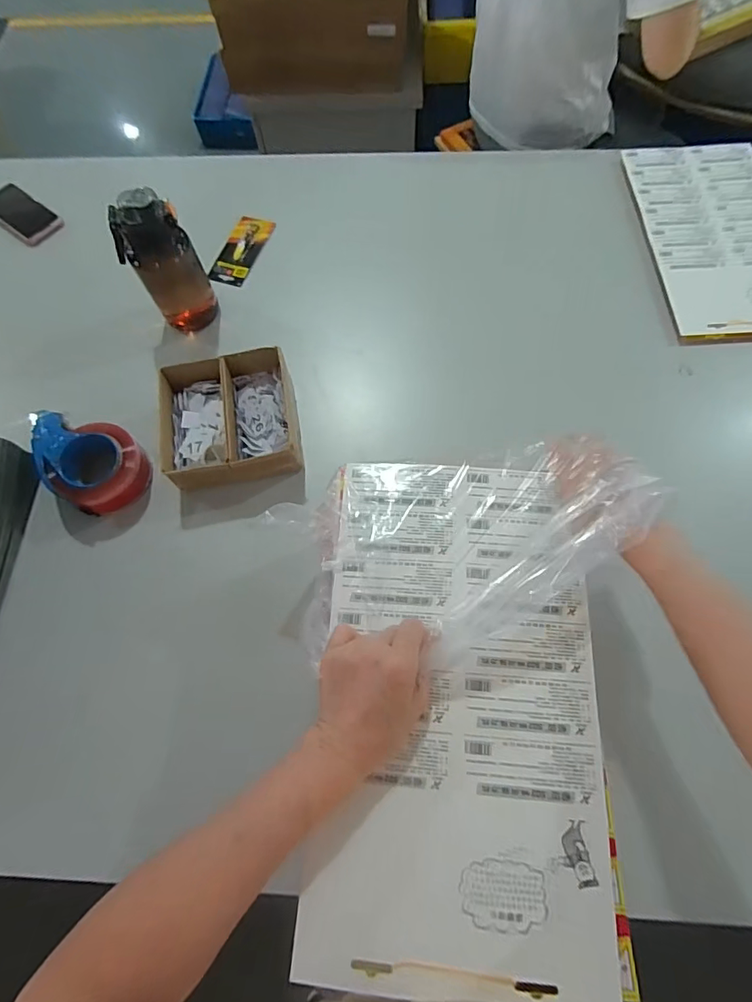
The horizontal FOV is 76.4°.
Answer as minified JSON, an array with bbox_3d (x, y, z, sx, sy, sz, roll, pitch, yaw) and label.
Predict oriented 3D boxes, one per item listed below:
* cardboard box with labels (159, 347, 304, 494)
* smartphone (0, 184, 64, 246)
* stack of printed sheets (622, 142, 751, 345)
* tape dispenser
[{"bbox_3d":[-0.207,-0.117,0.693,0.187,0.066,0.200,-8,69,-1],"label":"cardboard box with labels"},{"bbox_3d":[-0.669,-0.540,0.897,0.147,0.011,0.081,37,71,4],"label":"smartphone"},{"bbox_3d":[0.582,-0.451,0.813,0.243,0.031,0.419,-3,69,1],"label":"stack of printed sheets"},{"bbox_3d":[-0.407,-0.057,0.678,0.155,0.073,0.121,30,73,13],"label":"tape dispenser"}]

